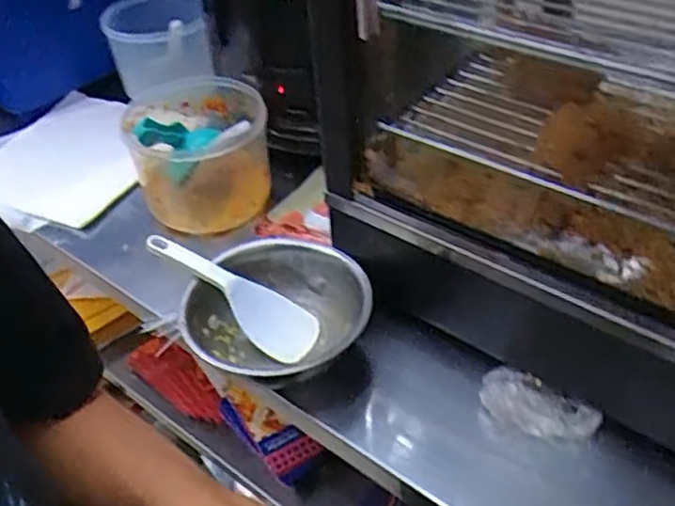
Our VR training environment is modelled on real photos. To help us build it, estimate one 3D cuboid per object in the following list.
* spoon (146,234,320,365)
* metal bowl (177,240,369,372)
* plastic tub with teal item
[{"bbox_3d":[-0.107,0.043,0.674,0.189,0.033,0.057,37,45,-5],"label":"spoon"},{"bbox_3d":[-0.064,0.067,0.672,0.179,0.077,0.169,-3,42,2],"label":"metal bowl"},{"bbox_3d":[-0.166,-0.122,0.818,0.161,0.146,0.182,-1,42,4],"label":"plastic tub with teal item"}]

